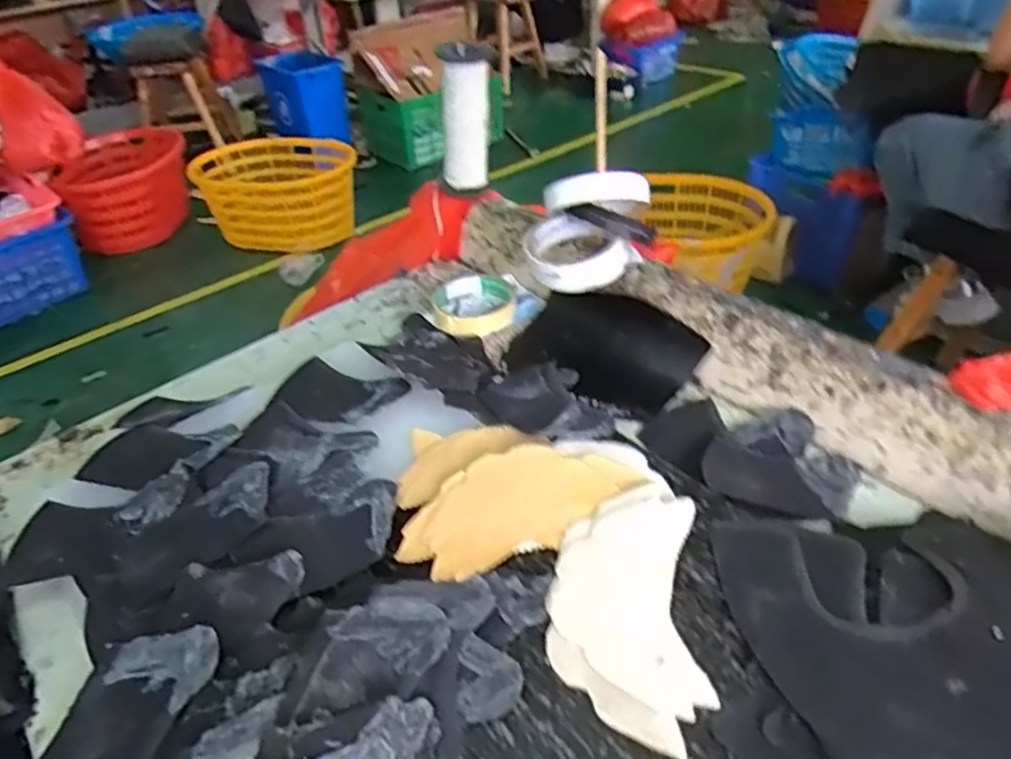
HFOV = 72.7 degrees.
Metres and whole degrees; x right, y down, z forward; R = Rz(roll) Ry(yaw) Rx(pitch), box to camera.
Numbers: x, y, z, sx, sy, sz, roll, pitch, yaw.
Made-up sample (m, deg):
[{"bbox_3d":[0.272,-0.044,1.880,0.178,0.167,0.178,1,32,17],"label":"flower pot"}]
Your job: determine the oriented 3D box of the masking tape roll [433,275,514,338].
[{"bbox_3d":[-0.033,-0.078,0.720,0.085,0.022,0.103,-6,38,-2],"label":"masking tape roll"}]

